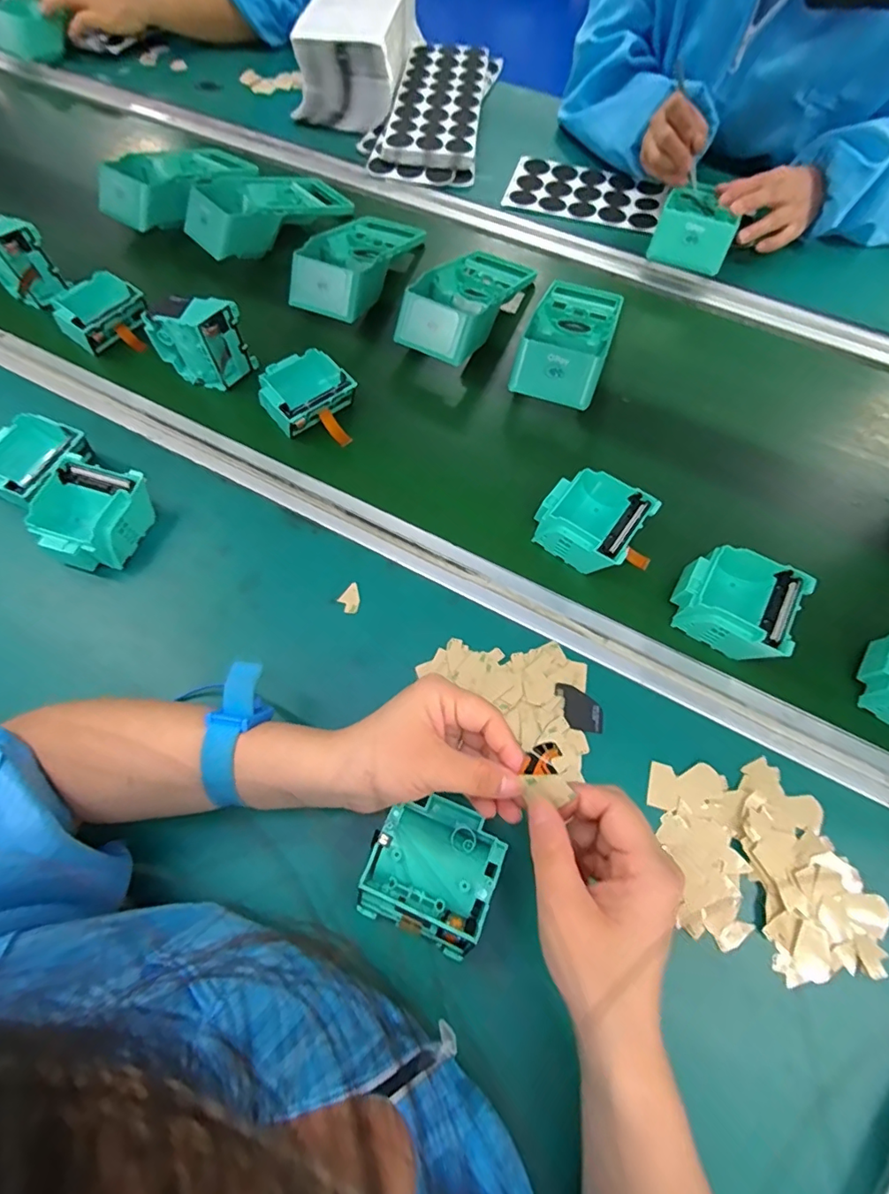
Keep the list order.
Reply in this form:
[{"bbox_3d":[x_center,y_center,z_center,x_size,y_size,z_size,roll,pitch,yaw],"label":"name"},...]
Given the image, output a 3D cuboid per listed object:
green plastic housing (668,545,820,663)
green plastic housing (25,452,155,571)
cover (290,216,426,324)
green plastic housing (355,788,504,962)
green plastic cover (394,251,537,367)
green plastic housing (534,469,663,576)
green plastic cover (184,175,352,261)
[{"bbox_3d":[0.224,0.004,0.393,0.081,0.040,0.073,28,68,11],"label":"green plastic housing"},{"bbox_3d":[-0.288,-0.066,0.411,0.075,0.042,0.078,17,66,6],"label":"green plastic housing"},{"bbox_3d":[-0.094,-0.372,0.556,0.098,0.048,0.183,21,67,8],"label":"cover"},{"bbox_3d":[-0.008,0.167,0.310,0.074,0.034,0.076,20,67,7],"label":"green plastic housing"},{"bbox_3d":[0.025,-0.314,0.529,0.092,0.055,0.195,30,68,12],"label":"green plastic cover"},{"bbox_3d":[0.121,-0.064,0.422,0.077,0.035,0.075,33,69,13],"label":"green plastic housing"},{"bbox_3d":[-0.208,-0.454,0.589,0.205,0.053,0.110,-39,72,-17],"label":"green plastic cover"}]

